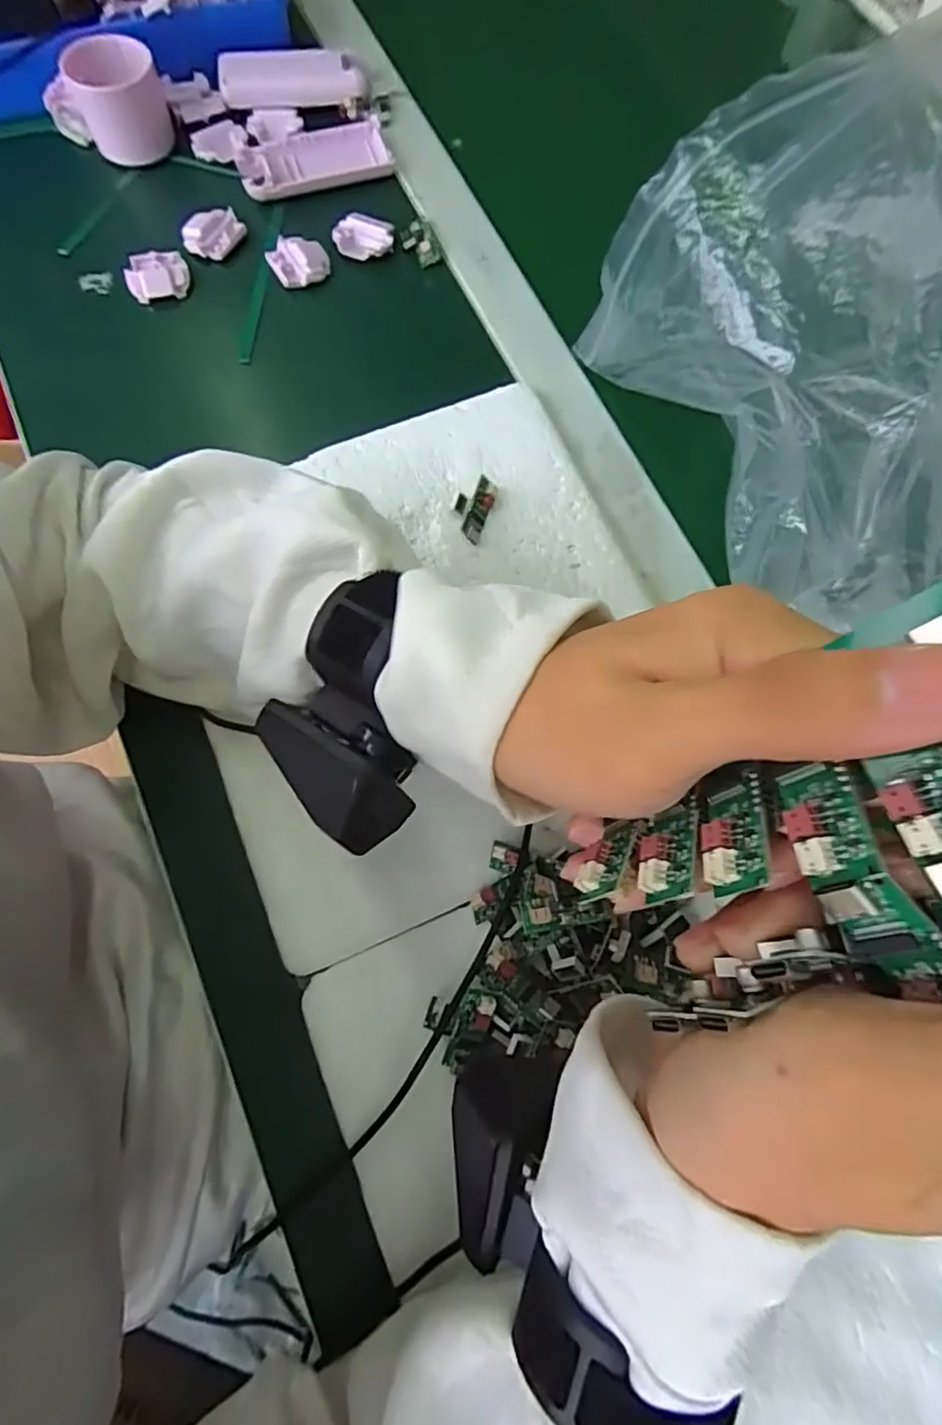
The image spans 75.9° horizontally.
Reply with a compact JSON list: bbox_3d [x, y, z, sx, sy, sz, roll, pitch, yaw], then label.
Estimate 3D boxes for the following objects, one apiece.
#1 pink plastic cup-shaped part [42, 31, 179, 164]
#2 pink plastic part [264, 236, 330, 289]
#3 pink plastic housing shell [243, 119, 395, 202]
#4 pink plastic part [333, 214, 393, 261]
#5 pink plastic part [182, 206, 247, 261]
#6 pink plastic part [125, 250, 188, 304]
[{"bbox_3d":[-0.255,-0.428,0.423,0.078,0.042,0.064,-27,77,-8],"label":"pink plastic cup-shaped part"},{"bbox_3d":[-0.117,-0.305,0.408,0.040,0.012,0.027,-14,75,-4],"label":"pink plastic part"},{"bbox_3d":[-0.112,-0.400,0.437,0.108,0.011,0.050,-22,76,-6],"label":"pink plastic housing shell"},{"bbox_3d":[-0.073,-0.330,0.416,0.040,0.009,0.031,3,75,0],"label":"pink plastic part"},{"bbox_3d":[-0.176,-0.327,0.414,0.041,0.012,0.029,-27,77,-8],"label":"pink plastic part"},{"bbox_3d":[-0.209,-0.289,0.404,0.039,0.017,0.029,-16,75,-5],"label":"pink plastic part"}]

